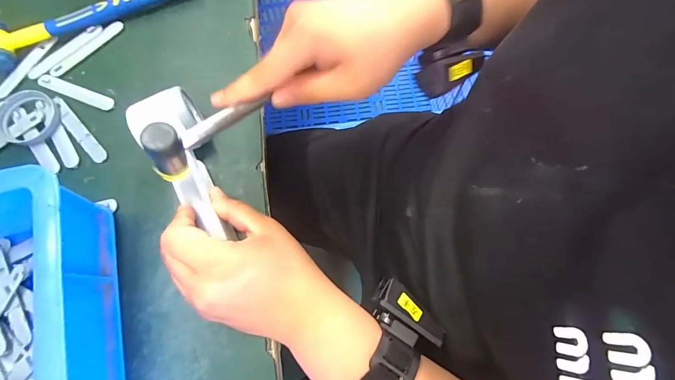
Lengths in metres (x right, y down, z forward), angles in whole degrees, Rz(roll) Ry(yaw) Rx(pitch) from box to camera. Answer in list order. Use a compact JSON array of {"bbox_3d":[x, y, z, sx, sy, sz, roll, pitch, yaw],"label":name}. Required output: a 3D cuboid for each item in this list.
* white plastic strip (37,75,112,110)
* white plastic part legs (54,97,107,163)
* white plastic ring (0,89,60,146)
[{"bbox_3d":[-0.286,-0.107,0.367,0.092,0.004,0.015,21,74,7],"label":"white plastic strip"},{"bbox_3d":[-0.273,-0.064,0.356,0.015,0.004,0.092,-43,77,-11],"label":"white plastic part legs"},{"bbox_3d":[-0.330,-0.078,0.357,0.068,0.010,0.061,26,75,9],"label":"white plastic ring"}]

